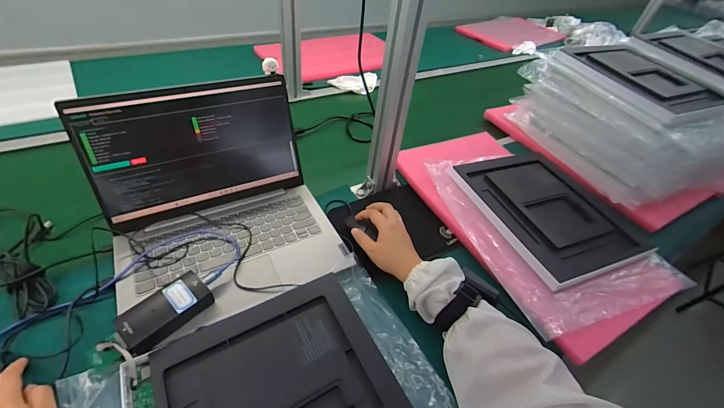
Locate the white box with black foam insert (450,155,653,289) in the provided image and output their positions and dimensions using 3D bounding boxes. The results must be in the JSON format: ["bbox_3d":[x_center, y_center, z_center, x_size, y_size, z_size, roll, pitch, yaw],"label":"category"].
[{"bbox_3d":[0.329,0.003,0.606,0.206,0.025,0.293,-6,45,-15],"label":"white box with black foam insert"}]

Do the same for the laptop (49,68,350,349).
[{"bbox_3d":[-0.210,-0.013,0.496,0.320,0.185,0.304,-17,49,-26],"label":"laptop"}]

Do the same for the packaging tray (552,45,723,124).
[{"bbox_3d":[0.632,-0.291,0.760,0.301,0.037,0.303,-15,55,-23],"label":"packaging tray"}]

